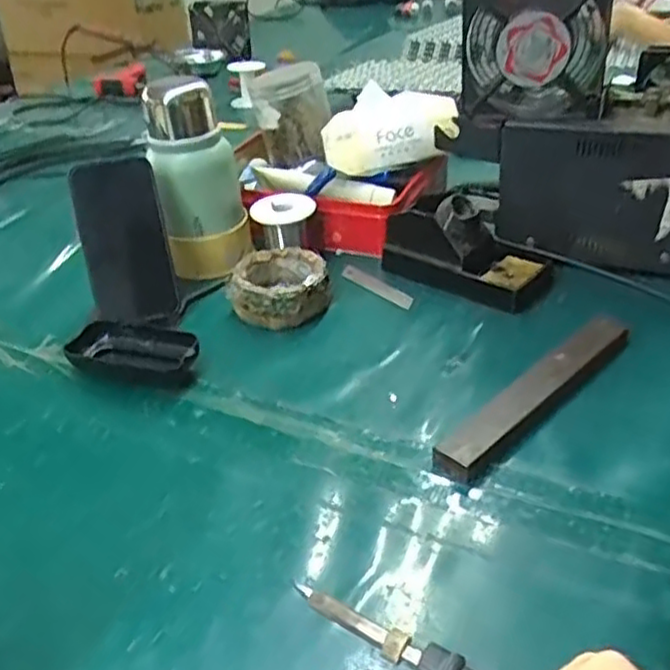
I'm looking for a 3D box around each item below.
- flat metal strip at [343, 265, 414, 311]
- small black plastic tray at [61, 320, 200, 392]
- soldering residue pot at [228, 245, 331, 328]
[{"bbox_3d":[0.041,-0.047,0.696,0.019,0.008,0.102,-27,41,-29],"label":"flat metal strip"},{"bbox_3d":[-0.167,0.015,0.602,0.117,0.026,0.052,9,37,18],"label":"small black plastic tray"},{"bbox_3d":[-0.050,-0.041,0.661,0.081,0.045,0.078,-3,35,2],"label":"soldering residue pot"}]

